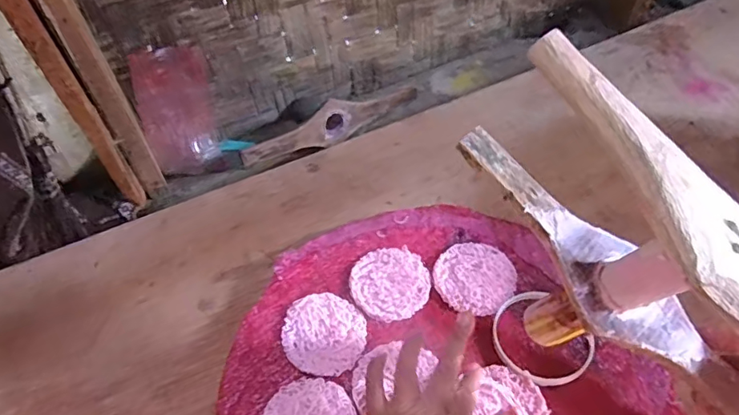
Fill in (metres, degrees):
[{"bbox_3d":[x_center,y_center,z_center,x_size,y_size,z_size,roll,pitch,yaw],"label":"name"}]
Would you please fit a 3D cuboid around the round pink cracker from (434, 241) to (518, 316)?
[{"bbox_3d":[0.106,0.068,0.534,0.077,0.007,0.078,-36,57,-23],"label":"round pink cracker"}]

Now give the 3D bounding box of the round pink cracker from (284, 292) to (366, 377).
[{"bbox_3d":[-0.042,0.117,0.500,0.076,0.008,0.077,-2,51,3],"label":"round pink cracker"}]

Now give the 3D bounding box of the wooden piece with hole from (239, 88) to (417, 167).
[{"bbox_3d":[-0.048,-0.127,0.774,0.299,0.058,0.026,-32,55,-20],"label":"wooden piece with hole"}]

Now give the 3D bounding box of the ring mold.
[{"bbox_3d":[0.157,0.121,0.486,0.084,0.008,0.089,-36,57,-22],"label":"ring mold"}]

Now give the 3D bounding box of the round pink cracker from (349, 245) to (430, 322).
[{"bbox_3d":[0.021,0.075,0.533,0.077,0.004,0.079,-2,51,3],"label":"round pink cracker"}]

